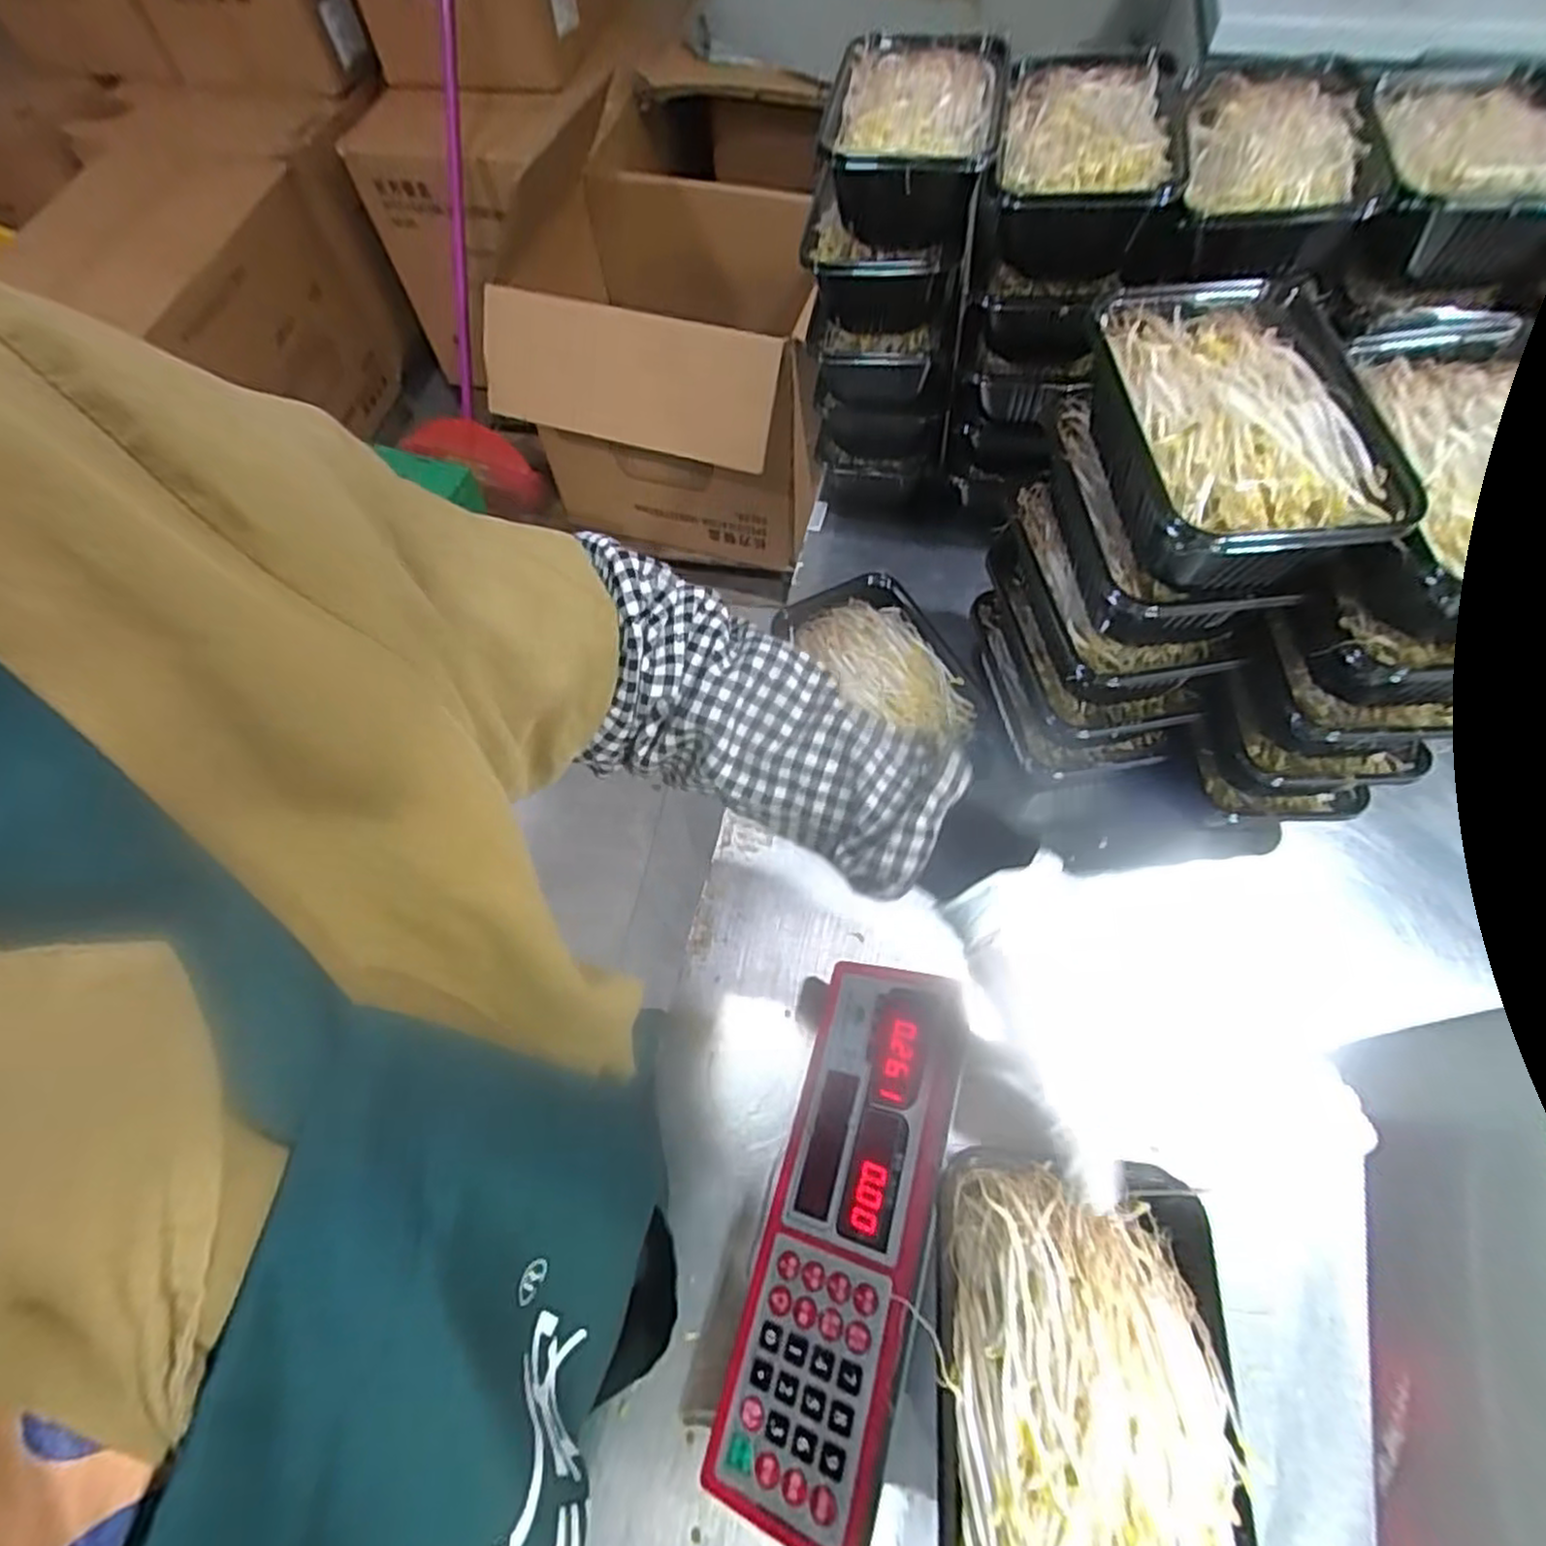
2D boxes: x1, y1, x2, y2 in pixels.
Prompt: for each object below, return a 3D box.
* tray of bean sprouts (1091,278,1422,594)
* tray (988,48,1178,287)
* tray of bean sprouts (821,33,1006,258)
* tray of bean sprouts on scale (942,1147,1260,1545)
[{"bbox_3d":[0.237,-0.167,0.396,0.130,0.065,0.192,-3,63,0],"label":"tray of bean sprouts"},{"bbox_3d":[0.208,-0.410,0.512,0.111,0.066,0.183,12,64,7],"label":"tray"},{"bbox_3d":[0.100,-0.442,0.540,0.115,0.073,0.177,11,64,7],"label":"tray of bean sprouts"},{"bbox_3d":[0.132,0.264,0.318,0.115,0.061,0.174,4,63,3],"label":"tray of bean sprouts on scale"}]

